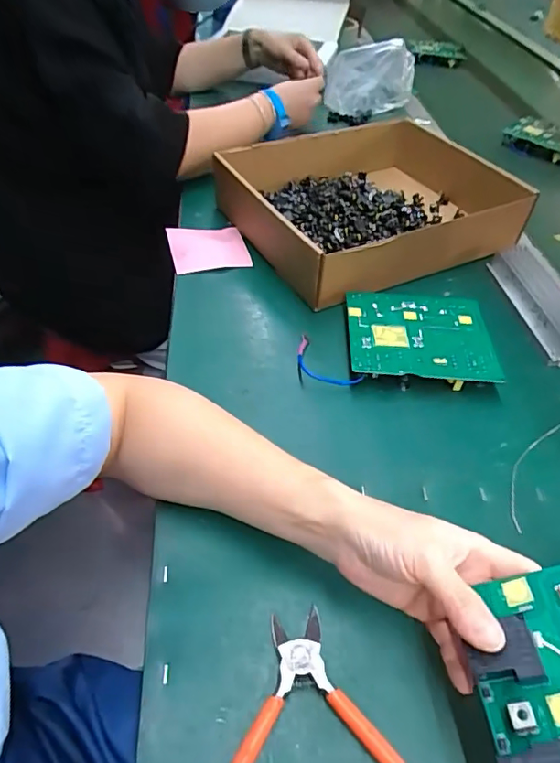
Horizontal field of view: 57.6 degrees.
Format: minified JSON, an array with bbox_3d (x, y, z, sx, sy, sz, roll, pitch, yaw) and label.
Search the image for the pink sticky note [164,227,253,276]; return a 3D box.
[{"bbox_3d":[-0.082,-0.151,0.583,0.085,0.016,0.074,-10,48,-13],"label":"pink sticky note"}]

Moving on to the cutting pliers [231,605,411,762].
[{"bbox_3d":[0.014,0.193,0.265,0.130,0.011,0.131,-3,47,-7],"label":"cutting pliers"}]

